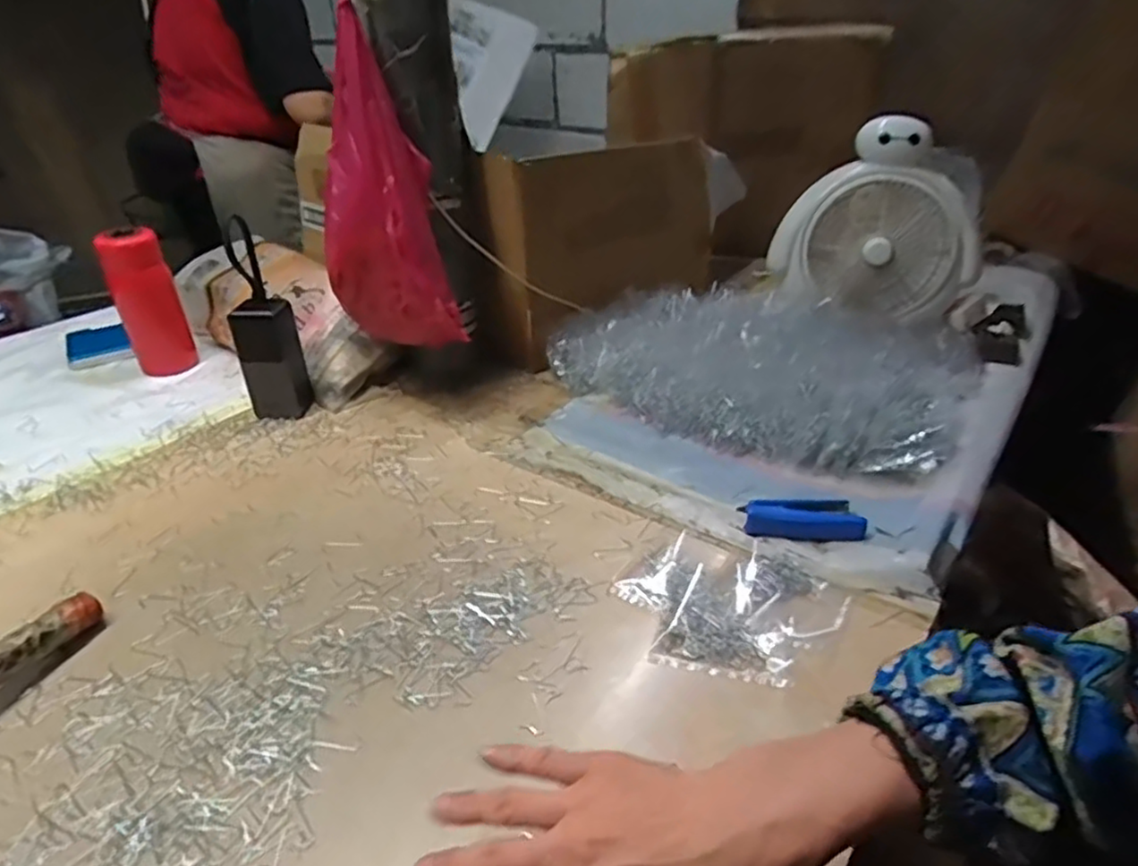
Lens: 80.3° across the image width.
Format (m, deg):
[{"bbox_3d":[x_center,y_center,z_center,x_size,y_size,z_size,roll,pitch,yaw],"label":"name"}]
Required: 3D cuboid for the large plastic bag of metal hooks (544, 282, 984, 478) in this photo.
[{"bbox_3d":[0.238,-0.096,0.829,0.442,0.067,0.333,20,37,29],"label":"large plastic bag of metal hooks"}]

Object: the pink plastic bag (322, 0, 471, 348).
[{"bbox_3d":[-0.194,-0.238,0.693,0.126,0.283,0.113,-10,34,-15],"label":"pink plastic bag"}]

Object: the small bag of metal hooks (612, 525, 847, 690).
[{"bbox_3d":[0.120,0.128,0.524,0.147,0.012,0.145,-27,41,-36],"label":"small bag of metal hooks"}]

